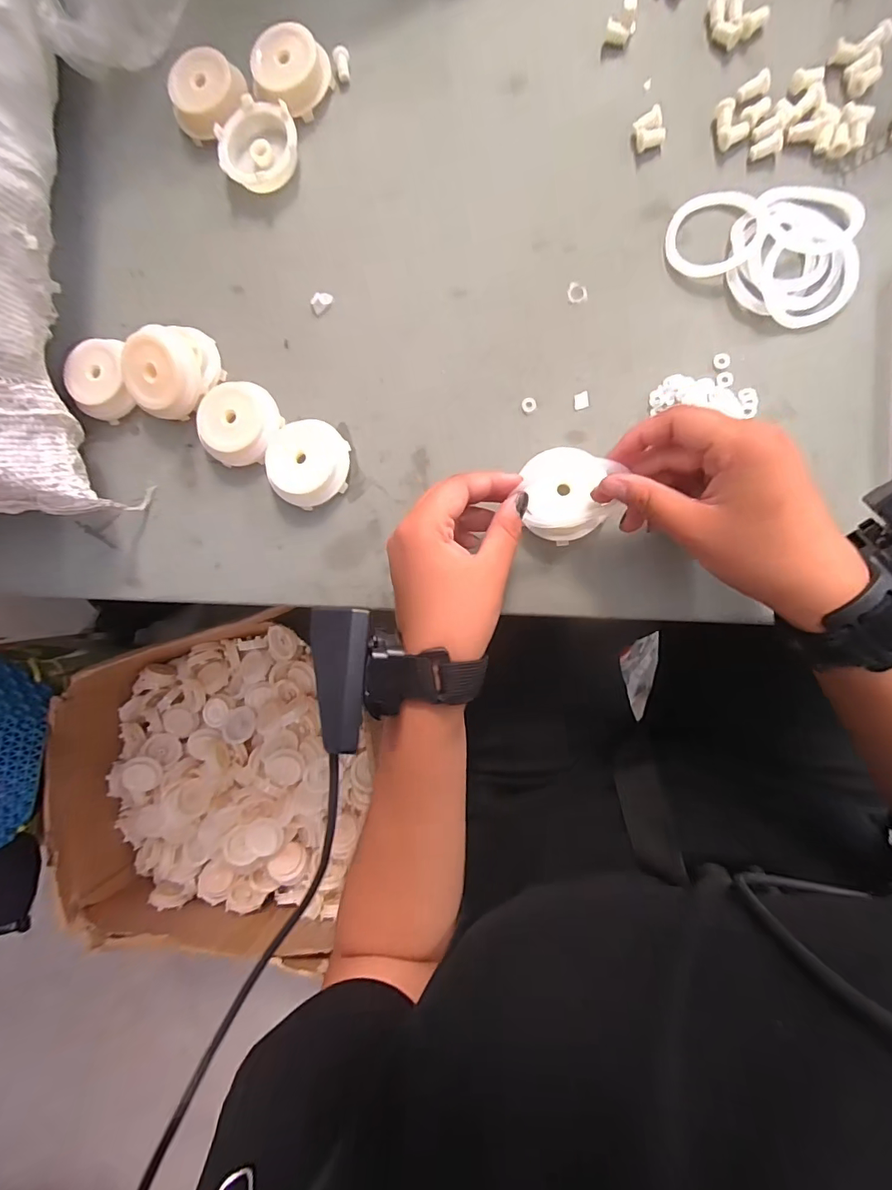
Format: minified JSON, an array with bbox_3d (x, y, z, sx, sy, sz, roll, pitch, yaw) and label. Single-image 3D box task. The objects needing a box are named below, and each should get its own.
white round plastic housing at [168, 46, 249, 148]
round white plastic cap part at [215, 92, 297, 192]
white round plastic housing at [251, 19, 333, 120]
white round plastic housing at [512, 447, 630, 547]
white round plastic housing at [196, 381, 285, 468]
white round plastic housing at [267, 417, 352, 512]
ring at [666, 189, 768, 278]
[{"bbox_3d":[-0.175,-0.365,0.342,0.042,0.021,0.055,44,95,8],"label":"white round plastic housing"},{"bbox_3d":[-0.135,-0.326,0.341,0.057,0.019,0.052,0,88,9],"label":"round white plastic cap part"},{"bbox_3d":[-0.110,-0.371,0.333,0.043,0.026,0.049,39,94,8],"label":"white round plastic housing"},{"bbox_3d":[0.076,-0.062,0.295,0.058,0.019,0.056,0,88,9],"label":"white round plastic housing"},{"bbox_3d":[-0.144,-0.121,0.331,0.056,0.023,0.054,0,88,9],"label":"white round plastic housing"},{"bbox_3d":[-0.094,-0.090,0.324,0.052,0.021,0.056,5,89,9],"label":"white round plastic housing"},{"bbox_3d":[0.169,-0.229,0.294,0.054,0.012,0.050,0,88,9],"label":"ring"}]

